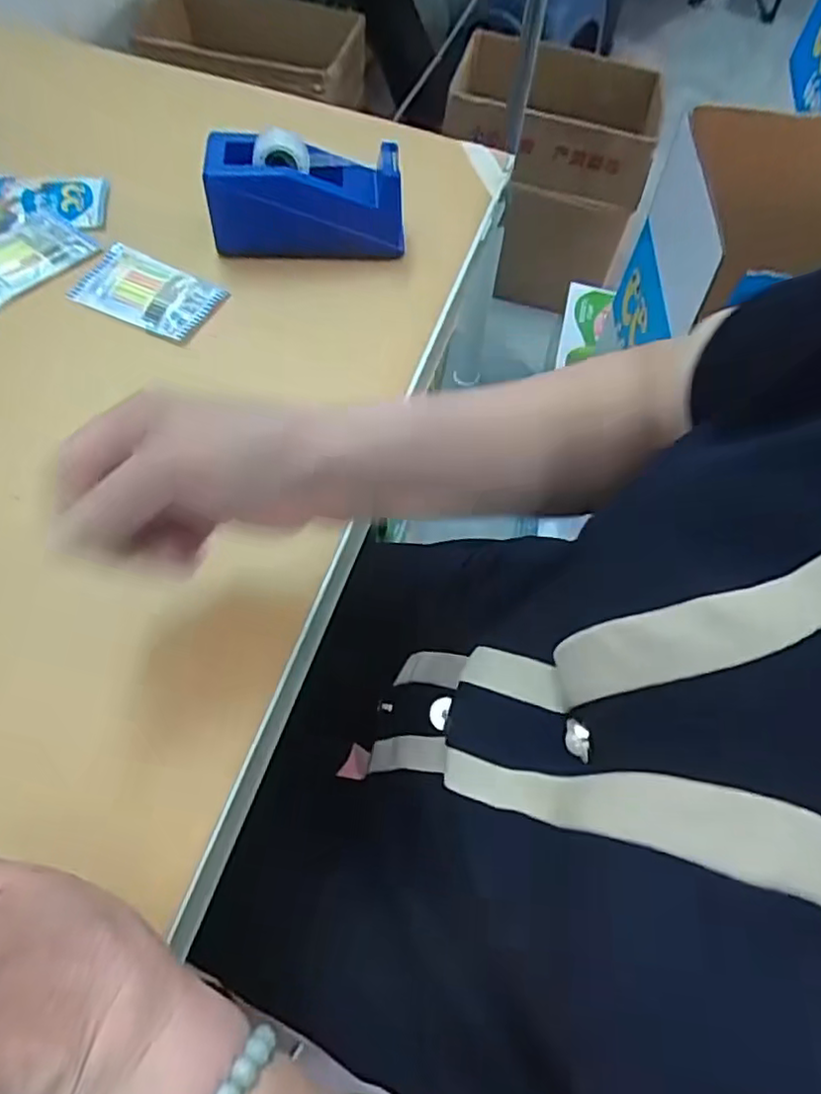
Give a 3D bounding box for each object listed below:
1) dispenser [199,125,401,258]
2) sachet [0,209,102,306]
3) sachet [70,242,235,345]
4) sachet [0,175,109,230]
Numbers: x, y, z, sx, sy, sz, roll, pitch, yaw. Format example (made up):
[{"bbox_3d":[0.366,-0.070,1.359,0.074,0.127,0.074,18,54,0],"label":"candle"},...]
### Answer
[{"bbox_3d":[-0.079,-0.272,0.507,0.148,0.076,0.054,2,60,-2],"label":"dispenser"},{"bbox_3d":[-0.305,-0.225,0.499,0.065,0.018,0.098,37,65,17],"label":"sachet"},{"bbox_3d":[-0.198,-0.193,0.490,0.100,0.016,0.060,22,61,9],"label":"sachet"},{"bbox_3d":[-0.304,-0.282,0.527,0.104,0.007,0.062,-1,60,-4],"label":"sachet"}]

